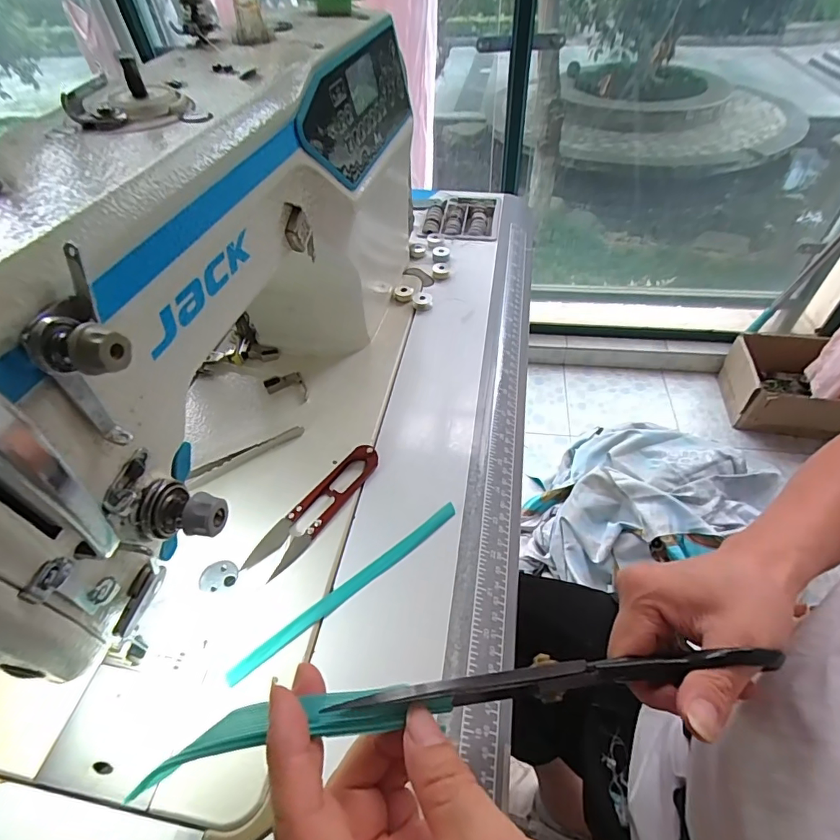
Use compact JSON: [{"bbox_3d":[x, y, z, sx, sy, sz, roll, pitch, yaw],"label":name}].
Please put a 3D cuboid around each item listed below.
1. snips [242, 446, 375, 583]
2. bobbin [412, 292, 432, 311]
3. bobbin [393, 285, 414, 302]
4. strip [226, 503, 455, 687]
[{"bbox_3d":[-0.072,0.059,0.323,0.028,0.010,0.113,25,54,24],"label":"snips"},{"bbox_3d":[0.003,-0.122,0.474,0.021,0.011,0.018,-1,48,3],"label":"bobbin"},{"bbox_3d":[-0.017,-0.132,0.481,0.020,0.009,0.019,-1,48,3],"label":"bobbin"},{"bbox_3d":[-0.041,0.104,0.290,0.165,0.004,0.009,-32,54,-23],"label":"strip"}]

